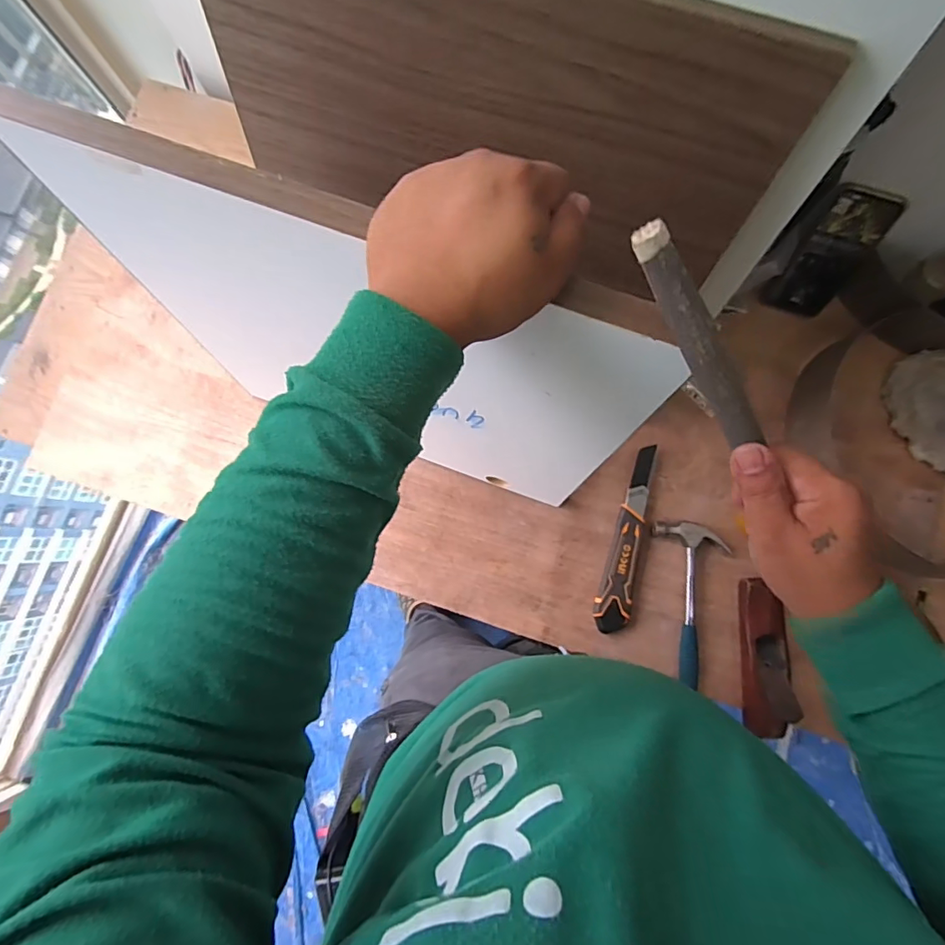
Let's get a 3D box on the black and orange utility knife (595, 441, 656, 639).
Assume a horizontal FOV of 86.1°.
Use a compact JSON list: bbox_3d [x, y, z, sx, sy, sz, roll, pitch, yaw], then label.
[{"bbox_3d":[0.215,0.089,0.683,0.051,0.021,0.250,17,83,4],"label":"black and orange utility knife"}]

